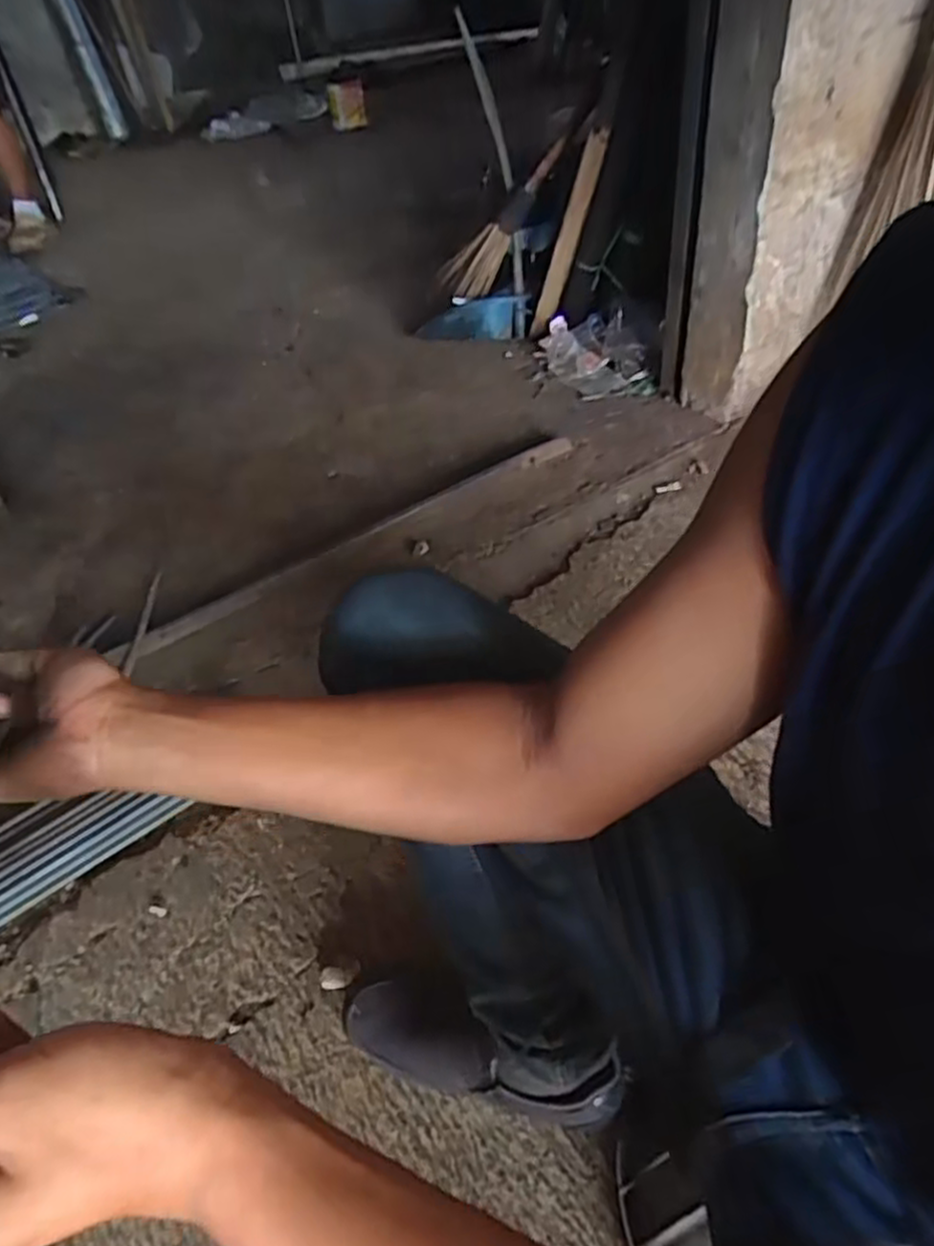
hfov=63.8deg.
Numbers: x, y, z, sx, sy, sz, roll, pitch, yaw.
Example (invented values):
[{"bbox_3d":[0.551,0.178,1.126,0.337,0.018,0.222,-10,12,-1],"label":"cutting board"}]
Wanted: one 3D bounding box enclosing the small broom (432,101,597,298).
[{"bbox_3d":[0.099,-0.862,1.578,0.100,0.477,0.093,32,45,-19],"label":"small broom"}]

